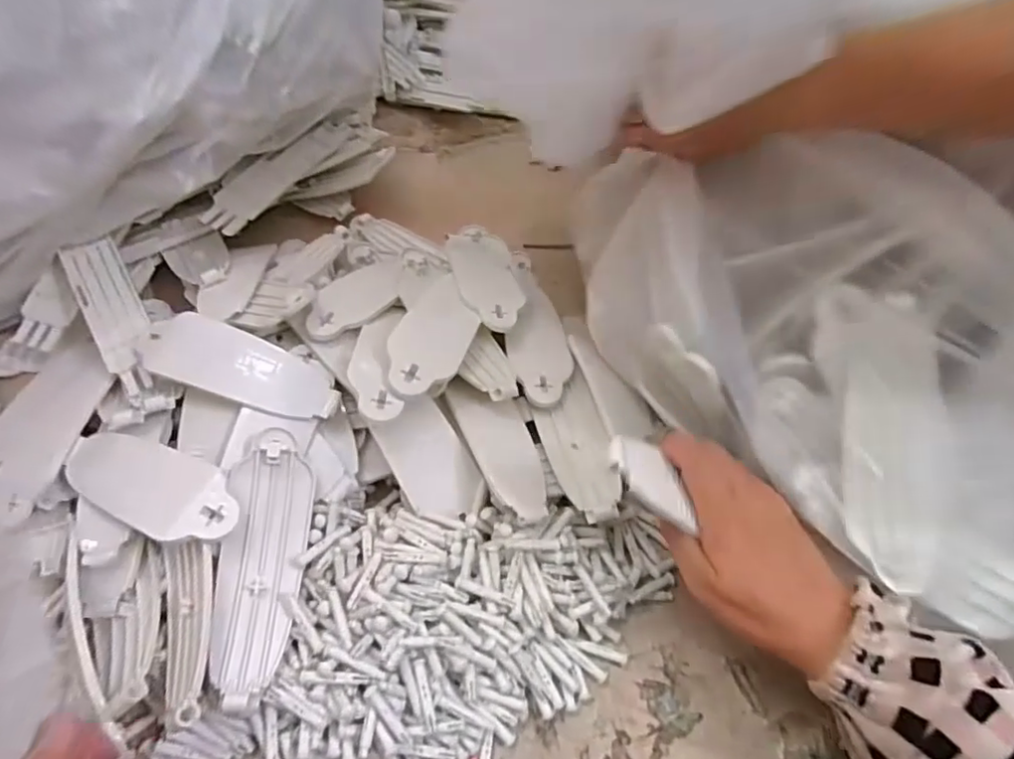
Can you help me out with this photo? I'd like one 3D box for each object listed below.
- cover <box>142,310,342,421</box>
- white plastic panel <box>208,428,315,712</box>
[{"bbox_3d":[-0.192,-0.008,0.423,0.152,0.021,0.050,21,56,14],"label":"cover"},{"bbox_3d":[-0.149,0.109,0.361,0.046,0.020,0.152,1,68,0],"label":"white plastic panel"}]

